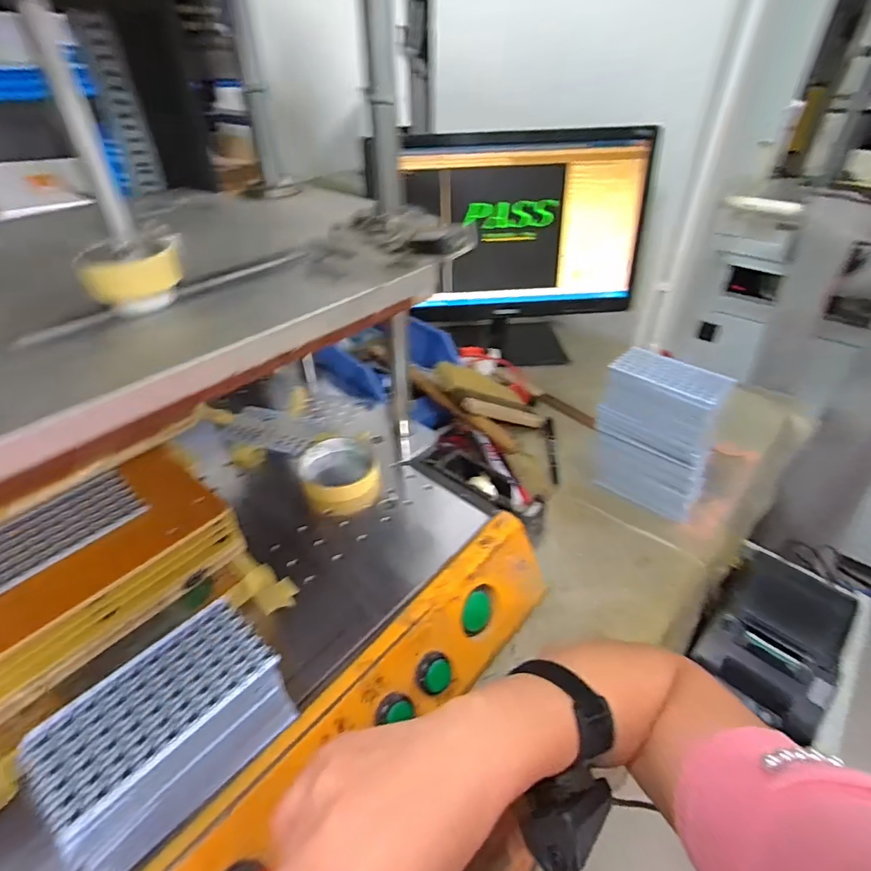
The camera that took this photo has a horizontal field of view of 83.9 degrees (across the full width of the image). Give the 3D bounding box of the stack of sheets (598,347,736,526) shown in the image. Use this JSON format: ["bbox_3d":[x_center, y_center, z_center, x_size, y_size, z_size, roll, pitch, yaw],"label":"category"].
[{"bbox_3d":[0.259,0.003,0.566,0.059,0.169,0.130,-28,46,-31],"label":"stack of sheets"}]

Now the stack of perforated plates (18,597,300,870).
[{"bbox_3d":[-0.153,0.182,0.294,0.077,0.084,0.120,28,46,31],"label":"stack of perforated plates"}]

